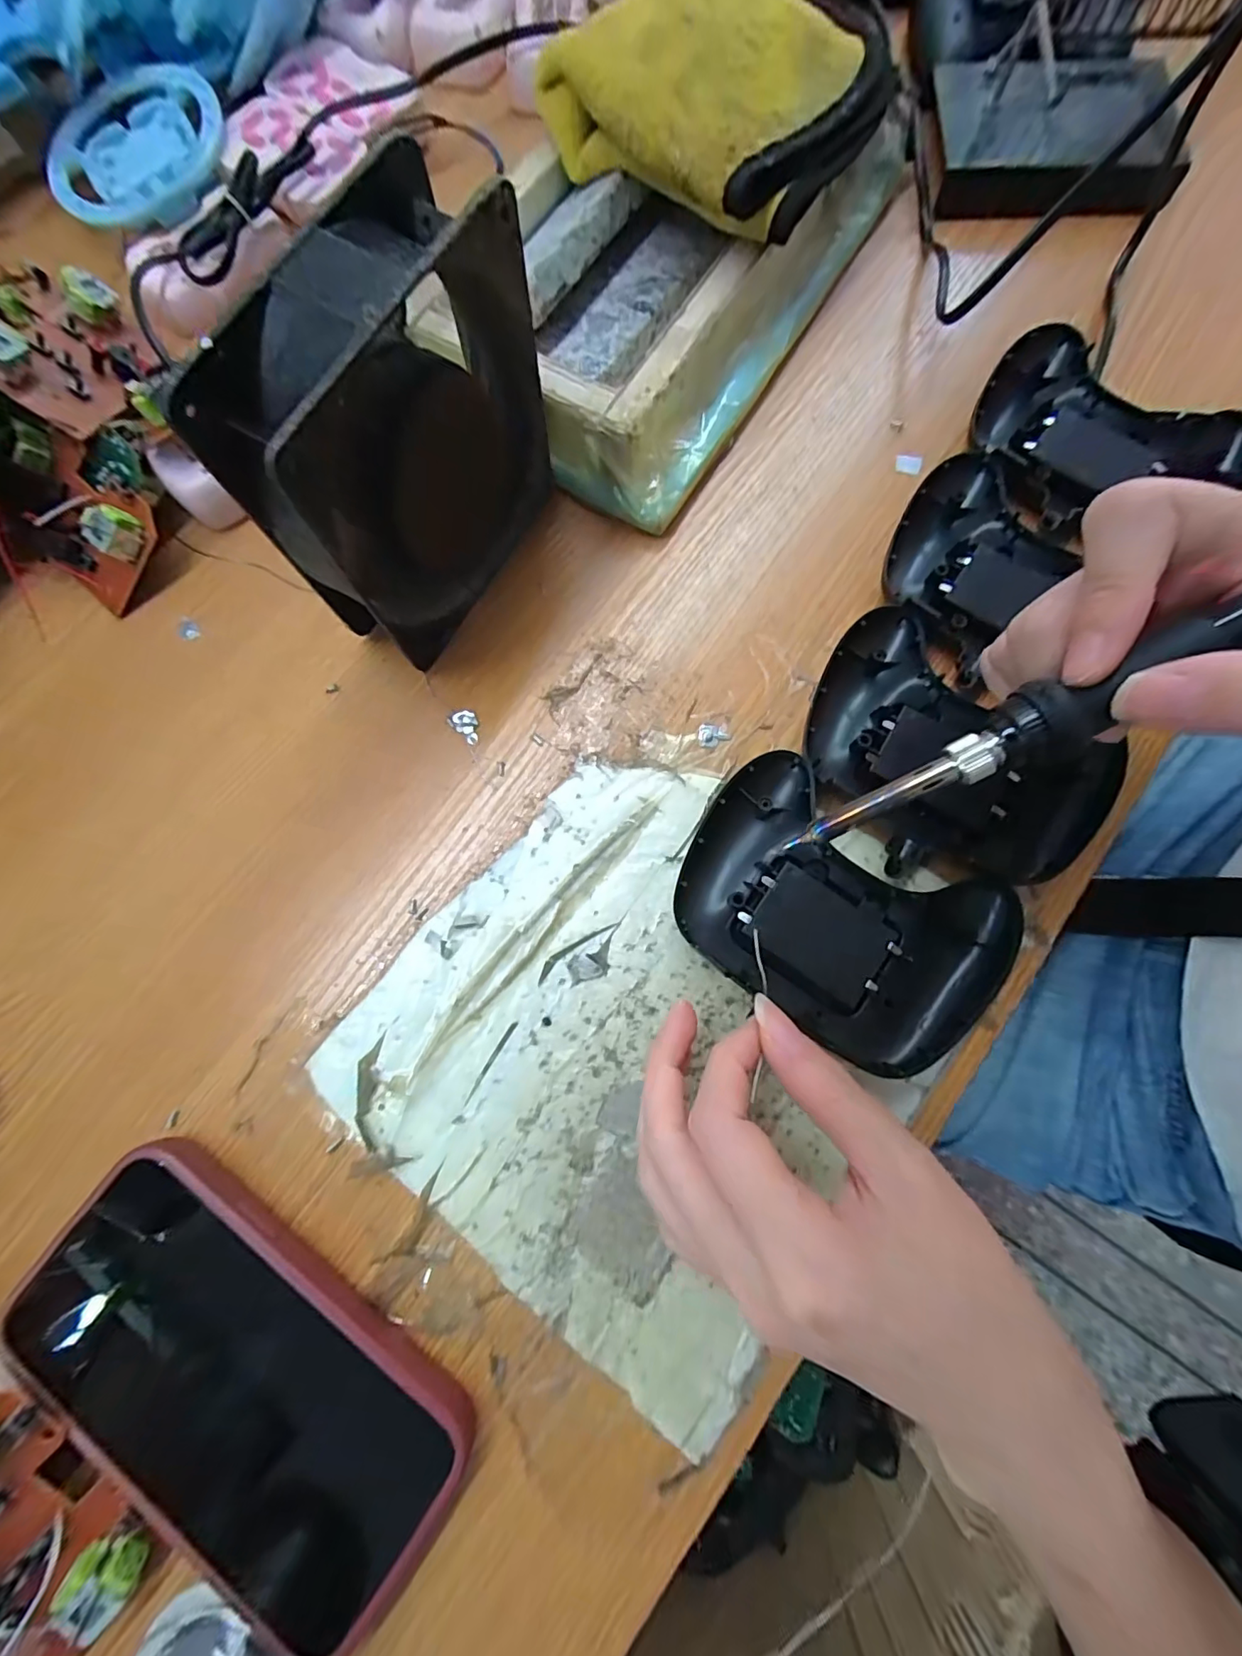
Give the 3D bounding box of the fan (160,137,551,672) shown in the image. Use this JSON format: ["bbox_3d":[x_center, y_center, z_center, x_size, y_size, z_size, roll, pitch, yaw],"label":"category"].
[{"bbox_3d":[-0.079,-0.135,0.207,0.038,0.122,0.127,30,80,8],"label":"fan"}]

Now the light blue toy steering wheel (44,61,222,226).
[{"bbox_3d":[-0.280,-0.393,0.307,0.102,0.018,0.104,0,78,2],"label":"light blue toy steering wheel"}]

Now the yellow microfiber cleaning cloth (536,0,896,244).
[{"bbox_3d":[0.050,-0.345,0.259,0.133,0.052,0.136,-43,80,-7],"label":"yellow microfiber cleaning cloth"}]

